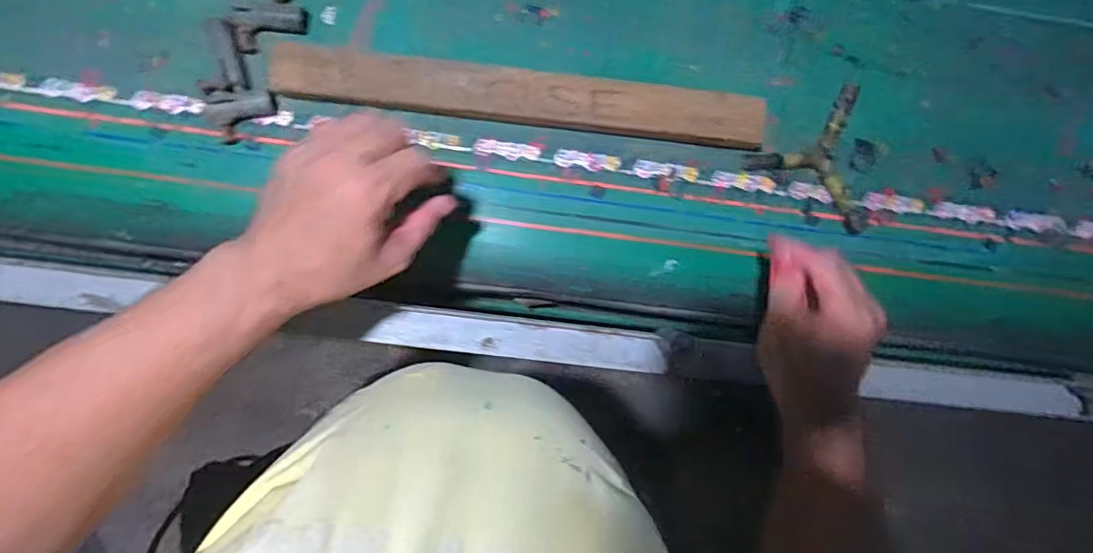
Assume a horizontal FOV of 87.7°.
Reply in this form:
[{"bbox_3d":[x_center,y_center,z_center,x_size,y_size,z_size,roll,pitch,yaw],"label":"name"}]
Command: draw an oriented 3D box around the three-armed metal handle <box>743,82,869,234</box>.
[{"bbox_3d":[0.276,-0.127,0.548,0.132,0.011,0.122,30,88,-4],"label":"three-armed metal handle"}]

